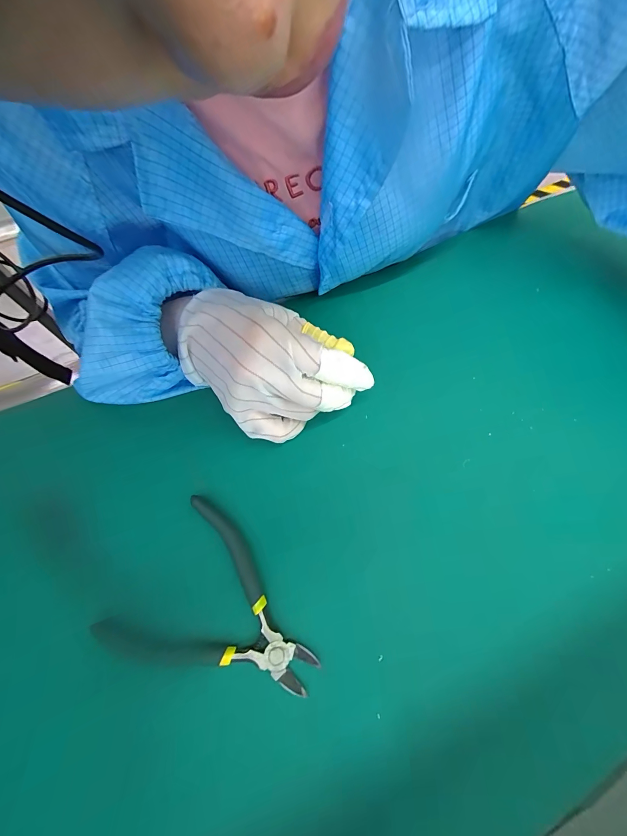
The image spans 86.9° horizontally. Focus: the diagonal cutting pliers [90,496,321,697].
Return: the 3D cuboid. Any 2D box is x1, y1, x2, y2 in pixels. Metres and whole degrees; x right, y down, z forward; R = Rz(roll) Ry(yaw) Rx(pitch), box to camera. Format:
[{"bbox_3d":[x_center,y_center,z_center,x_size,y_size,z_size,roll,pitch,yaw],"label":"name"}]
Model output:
[{"bbox_3d":[-0.050,0.114,0.191,0.114,0.016,0.086,32,72,9],"label":"diagonal cutting pliers"}]

